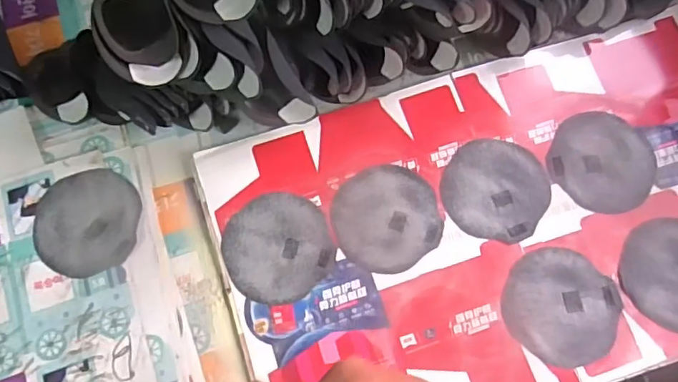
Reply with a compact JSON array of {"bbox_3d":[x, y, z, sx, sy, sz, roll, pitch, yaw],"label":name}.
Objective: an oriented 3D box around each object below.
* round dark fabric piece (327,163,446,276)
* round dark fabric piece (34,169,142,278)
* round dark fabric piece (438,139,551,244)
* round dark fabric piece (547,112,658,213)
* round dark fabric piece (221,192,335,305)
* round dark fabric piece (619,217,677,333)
[{"bbox_3d":[0.065,0.033,0.754,0.143,0.007,0.145,0,72,1],"label":"round dark fabric piece"},{"bbox_3d":[-0.345,0.041,0.755,0.140,0.010,0.145,0,72,1],"label":"round dark fabric piece"},{"bbox_3d":[0.216,-0.004,0.767,0.144,0.007,0.146,0,72,1],"label":"round dark fabric piece"},{"bbox_3d":[0.375,-0.042,0.778,0.145,0.017,0.134,0,72,1],"label":"round dark fabric piece"},{"bbox_3d":[-0.082,0.074,0.743,0.140,0.011,0.146,0,72,1],"label":"round dark fabric piece"},{"bbox_3d":[0.447,0.110,0.728,0.138,0.014,0.139,0,72,1],"label":"round dark fabric piece"}]

